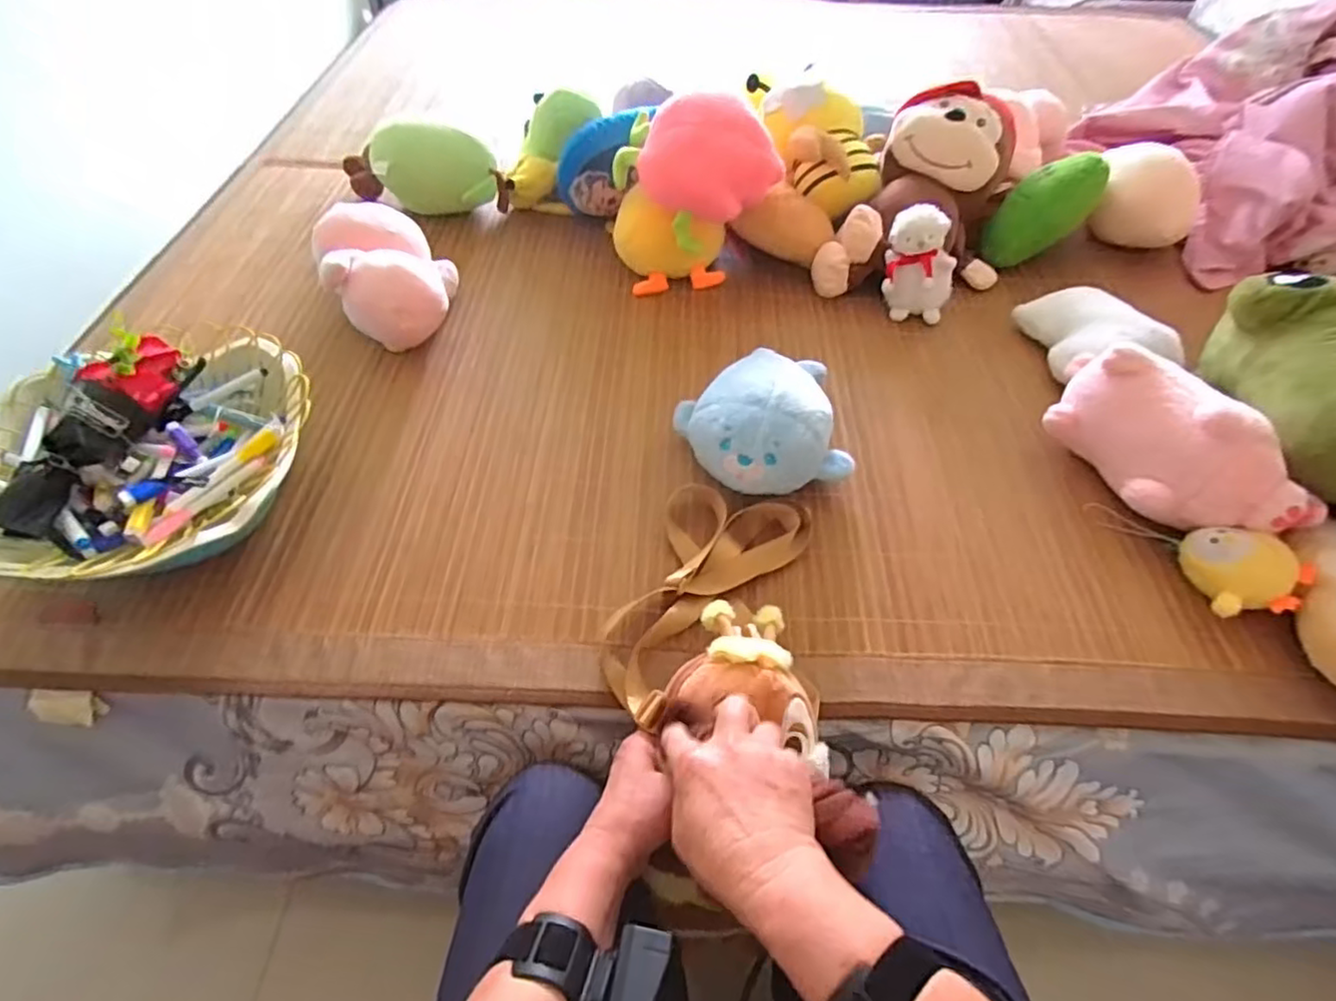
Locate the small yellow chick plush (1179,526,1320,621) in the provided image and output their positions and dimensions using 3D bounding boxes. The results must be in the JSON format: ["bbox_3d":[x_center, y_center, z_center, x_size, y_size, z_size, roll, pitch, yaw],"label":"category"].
[{"bbox_3d":[0.527,0.068,0.595,0.083,0.061,0.077,1,52,-1],"label":"small yellow chick plush"}]

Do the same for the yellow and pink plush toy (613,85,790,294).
[{"bbox_3d":[0.029,-0.408,0.850,0.187,0.216,0.146,-12,54,-11],"label":"yellow and pink plush toy"}]

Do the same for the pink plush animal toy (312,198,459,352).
[{"bbox_3d":[-0.331,-0.268,0.791,0.139,0.116,0.163,-19,55,-15],"label":"pink plush animal toy"}]

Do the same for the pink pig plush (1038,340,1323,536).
[{"bbox_3d":[0.487,-0.057,0.625,0.088,0.097,0.222,-22,56,-18],"label":"pink pig plush"}]

